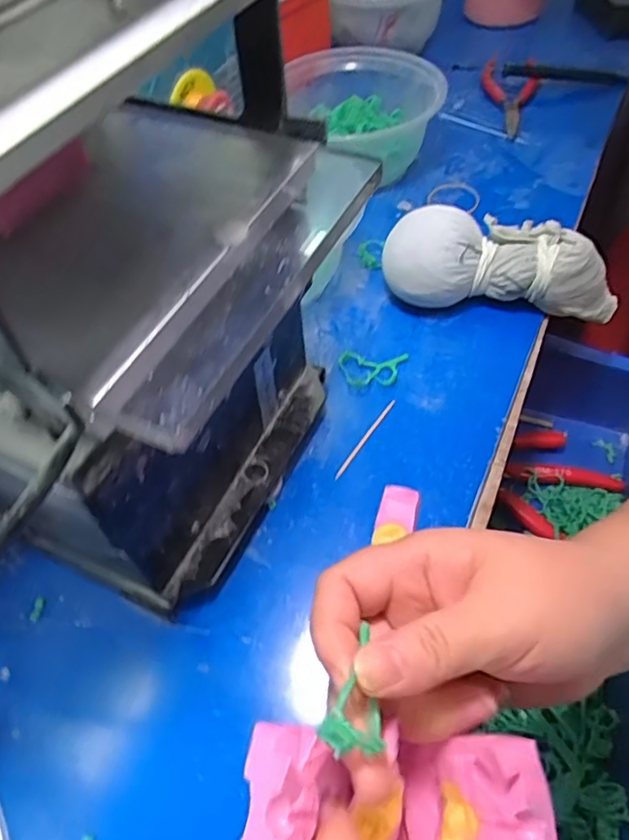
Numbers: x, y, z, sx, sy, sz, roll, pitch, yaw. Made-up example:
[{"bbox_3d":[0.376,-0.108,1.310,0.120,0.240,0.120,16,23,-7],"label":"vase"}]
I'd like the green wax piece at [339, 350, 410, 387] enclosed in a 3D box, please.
[{"bbox_3d":[0.035,-0.030,0.353,0.040,0.005,0.025,3,53,5],"label":"green wax piece"}]

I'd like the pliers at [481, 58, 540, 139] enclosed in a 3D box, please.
[{"bbox_3d":[0.167,-0.277,0.513,0.048,0.019,0.104,9,54,10],"label":"pliers"}]

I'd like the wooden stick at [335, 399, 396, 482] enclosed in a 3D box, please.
[{"bbox_3d":[0.029,0.009,0.327,0.004,0.004,0.058,27,59,22],"label":"wooden stick"}]

